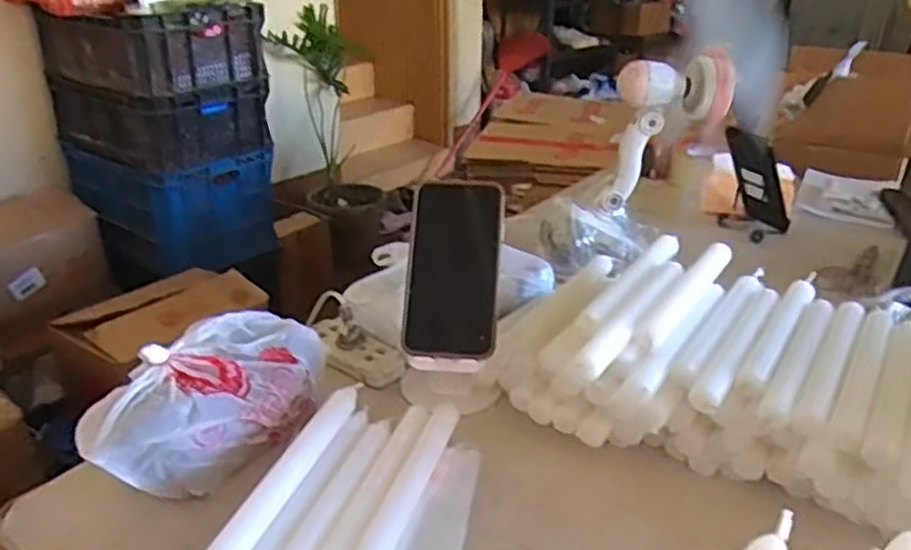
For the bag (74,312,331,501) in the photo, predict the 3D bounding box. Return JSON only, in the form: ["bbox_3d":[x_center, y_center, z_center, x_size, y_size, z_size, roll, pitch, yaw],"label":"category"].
[{"bbox_3d":[-0.197,0.101,0.607,0.092,0.078,0.199,16,30,29],"label":"bag"}]

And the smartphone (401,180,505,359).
[{"bbox_3d":[-0.002,-0.007,0.653,0.080,0.151,0.013,3,-8,5],"label":"smartphone"}]

